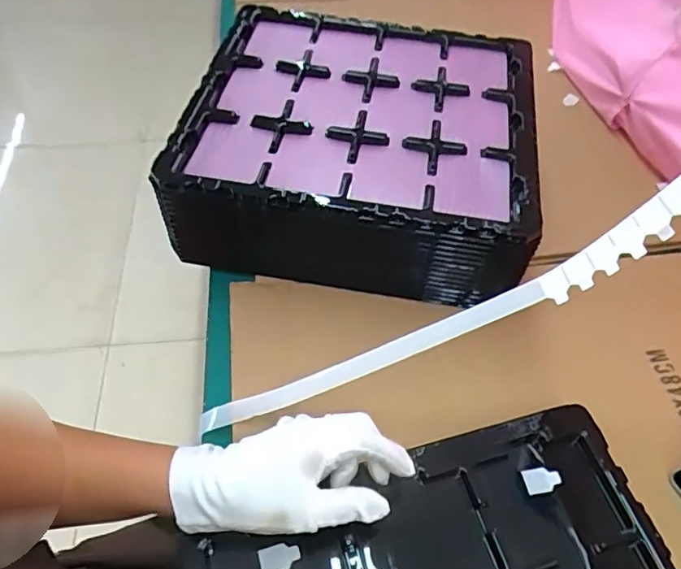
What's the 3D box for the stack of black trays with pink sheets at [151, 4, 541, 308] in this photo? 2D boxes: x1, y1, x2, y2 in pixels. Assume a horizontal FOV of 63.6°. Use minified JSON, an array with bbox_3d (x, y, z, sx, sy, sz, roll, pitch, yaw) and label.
[{"bbox_3d":[0.025,-0.167,0.654,0.376,0.111,0.349,8,54,4],"label":"stack of black trays with pink sheets"}]

